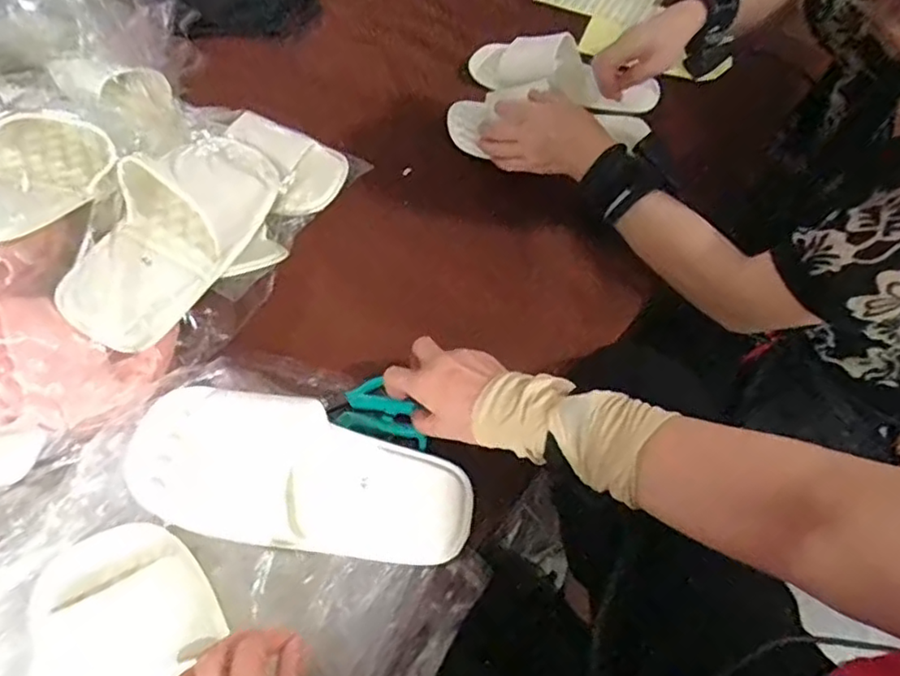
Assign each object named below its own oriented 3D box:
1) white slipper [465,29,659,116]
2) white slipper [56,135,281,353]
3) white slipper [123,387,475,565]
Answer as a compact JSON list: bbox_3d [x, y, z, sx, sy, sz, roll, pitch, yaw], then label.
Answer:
[{"bbox_3d":[0.147,-0.346,0.823,0.246,0.051,0.090,16,57,8],"label":"white slipper"},{"bbox_3d":[-0.246,-0.104,0.585,0.108,0.081,0.276,19,58,10],"label":"white slipper"},{"bbox_3d":[-0.117,0.109,0.508,0.266,0.048,0.105,10,57,4],"label":"white slipper"}]

